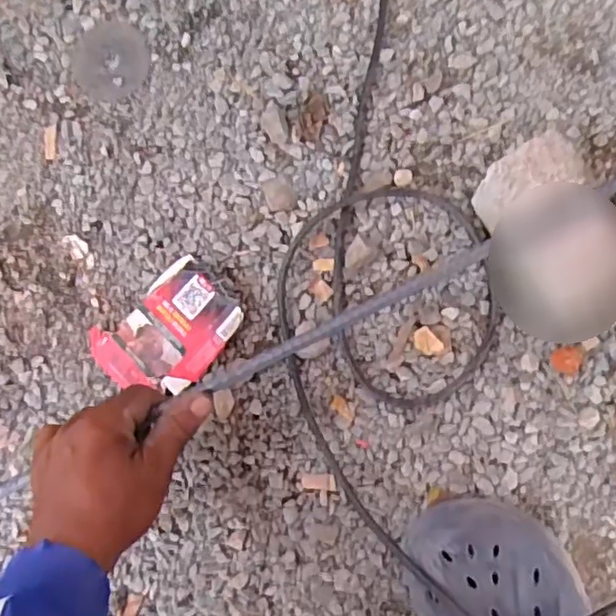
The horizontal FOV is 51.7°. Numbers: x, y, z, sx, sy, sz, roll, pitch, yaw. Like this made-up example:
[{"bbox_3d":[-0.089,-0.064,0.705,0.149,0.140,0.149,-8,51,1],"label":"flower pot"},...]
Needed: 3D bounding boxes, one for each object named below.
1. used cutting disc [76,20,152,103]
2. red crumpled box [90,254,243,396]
[{"bbox_3d":[-0.163,-0.207,0.528,0.061,0.004,0.069,-35,83,3],"label":"used cutting disc"},{"bbox_3d":[-0.109,0.021,0.495,0.111,0.019,0.082,-41,83,2],"label":"red crumpled box"}]

